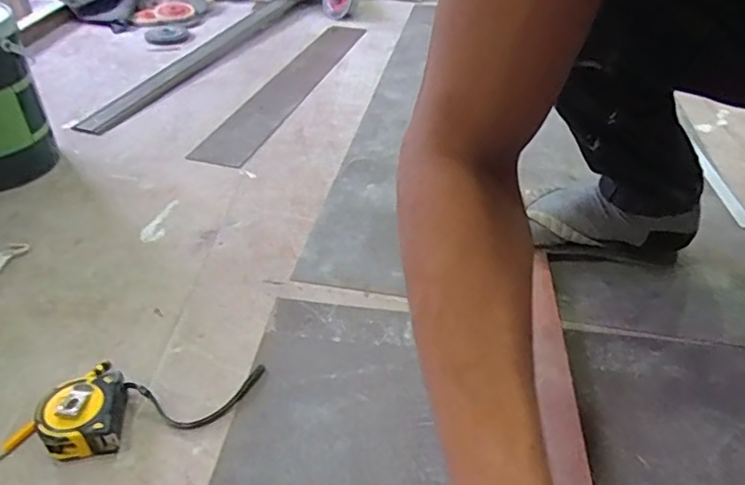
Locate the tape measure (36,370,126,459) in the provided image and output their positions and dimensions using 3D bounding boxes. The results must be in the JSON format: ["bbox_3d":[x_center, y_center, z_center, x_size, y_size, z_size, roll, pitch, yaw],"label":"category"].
[{"bbox_3d":[-0.252,0.152,0.492,0.067,0.037,0.060,-11,40,-16],"label":"tape measure"}]

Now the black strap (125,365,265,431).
[{"bbox_3d":[-0.162,0.146,0.527,0.125,0.018,0.054,-10,40,-15],"label":"black strap"}]

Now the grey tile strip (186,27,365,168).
[{"bbox_3d":[-0.156,-0.325,1.125,0.091,0.011,0.673,11,39,12],"label":"grey tile strip"}]

